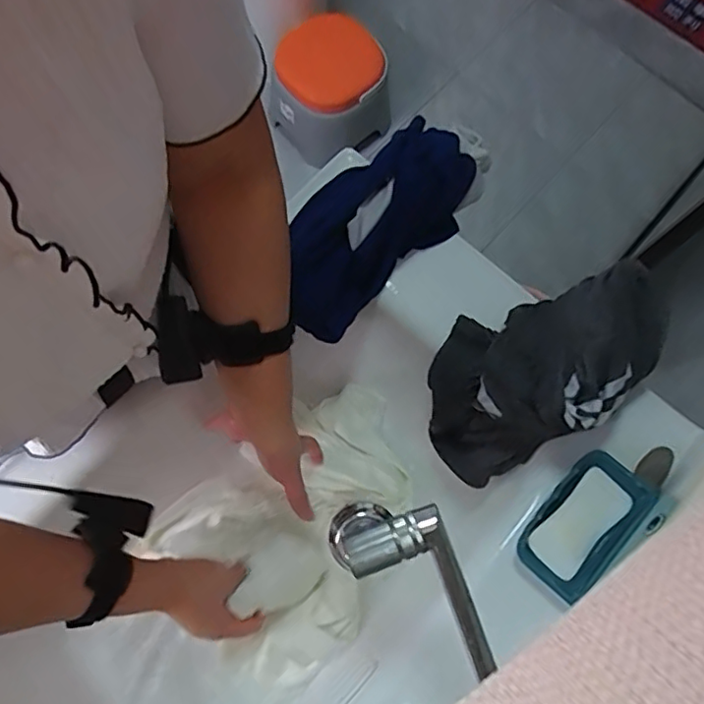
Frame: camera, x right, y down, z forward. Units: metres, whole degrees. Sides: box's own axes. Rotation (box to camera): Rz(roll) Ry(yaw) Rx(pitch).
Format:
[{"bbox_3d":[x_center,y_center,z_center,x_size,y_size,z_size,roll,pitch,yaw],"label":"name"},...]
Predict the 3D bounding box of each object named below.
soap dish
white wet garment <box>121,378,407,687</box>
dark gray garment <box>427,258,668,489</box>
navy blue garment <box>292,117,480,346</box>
[{"bbox_3d":[0.213,0.160,0.548,0.078,0.035,0.127,42,77,9],"label":"soap dish"},{"bbox_3d":[-0.044,0.200,0.643,0.287,0.098,0.231,-34,78,-10],"label":"white wet garment"},{"bbox_3d":[0.179,0.013,0.580,0.216,0.151,0.142,-31,78,-10],"label":"dark gray garment"},{"bbox_3d":[0.015,-0.131,0.597,0.128,0.082,0.242,41,90,9],"label":"navy blue garment"}]

